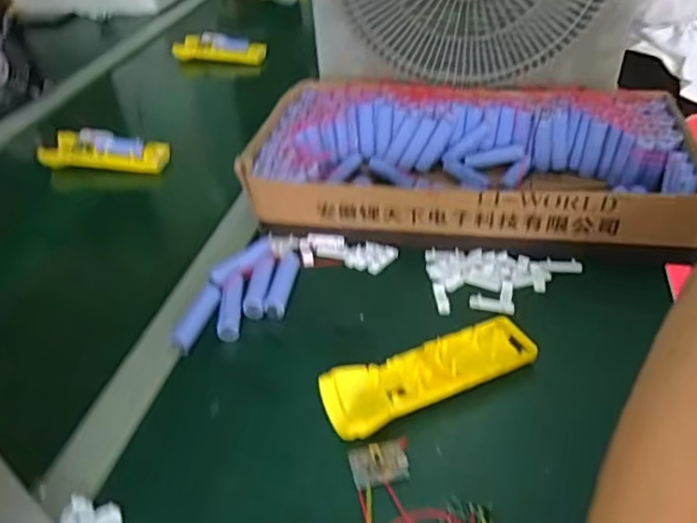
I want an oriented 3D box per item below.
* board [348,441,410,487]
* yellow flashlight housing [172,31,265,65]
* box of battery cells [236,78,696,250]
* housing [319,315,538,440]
[{"bbox_3d":[0.021,0.135,0.396,0.038,0.005,0.029,-10,40,-6],"label":"board"},{"bbox_3d":[-0.227,-0.376,1.035,0.162,0.042,0.038,6,41,13],"label":"yellow flashlight housing"},{"bbox_3d":[0.126,-0.111,0.632,0.422,0.077,0.229,4,41,11],"label":"box of battery cells"},{"bbox_3d":[0.063,0.085,0.446,0.166,0.033,0.050,-21,42,-18],"label":"housing"}]

